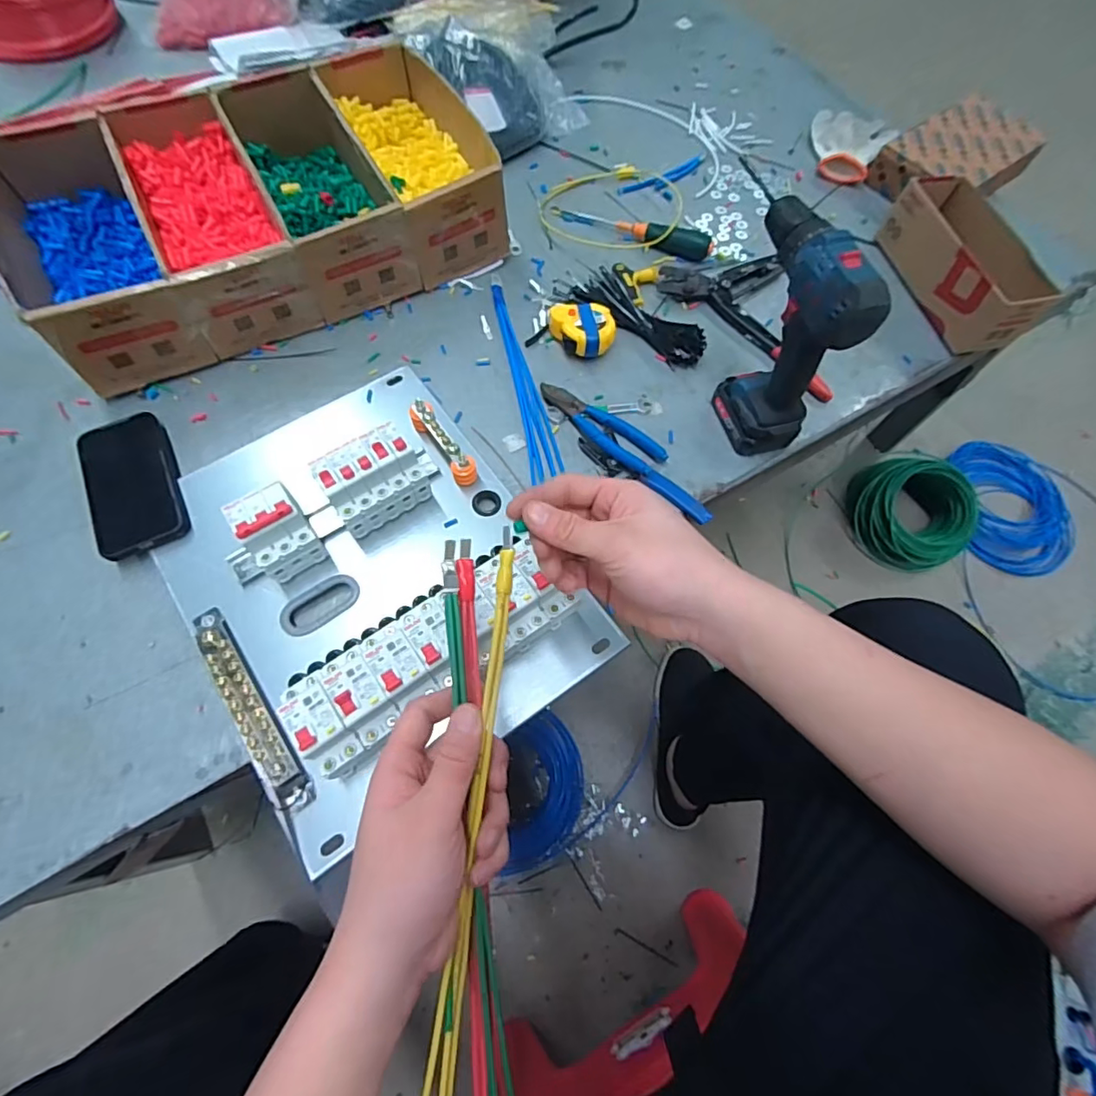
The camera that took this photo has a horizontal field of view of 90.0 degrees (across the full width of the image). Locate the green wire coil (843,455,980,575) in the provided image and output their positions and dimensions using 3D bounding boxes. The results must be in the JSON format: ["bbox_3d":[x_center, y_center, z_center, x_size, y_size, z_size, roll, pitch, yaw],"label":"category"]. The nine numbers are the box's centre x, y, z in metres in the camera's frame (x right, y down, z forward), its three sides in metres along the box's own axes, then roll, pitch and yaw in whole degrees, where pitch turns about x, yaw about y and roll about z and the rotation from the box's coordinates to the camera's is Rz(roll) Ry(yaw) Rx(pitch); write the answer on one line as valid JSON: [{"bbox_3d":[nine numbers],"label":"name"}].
[{"bbox_3d":[0.698,-0.068,1.062,0.209,0.135,0.236,-36,73,-16],"label":"green wire coil"}]

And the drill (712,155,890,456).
[{"bbox_3d":[0.231,-0.218,0.557,0.069,0.228,0.170,-15,67,-10],"label":"drill"}]

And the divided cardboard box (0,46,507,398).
[{"bbox_3d":[-0.353,-0.415,0.675,0.527,0.120,0.323,-23,69,-13],"label":"divided cardboard box"}]

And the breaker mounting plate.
[{"bbox_3d":[-0.171,0.006,0.510,0.312,0.091,0.398,-32,71,-16],"label":"breaker mounting plate"}]

